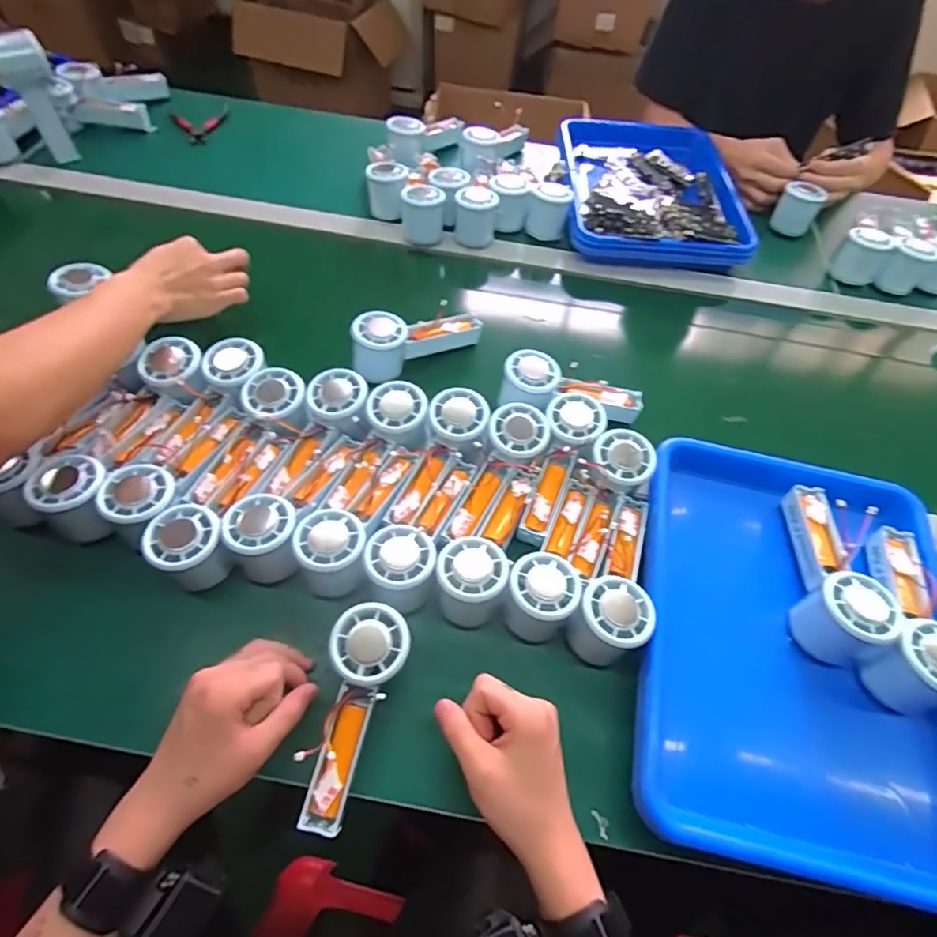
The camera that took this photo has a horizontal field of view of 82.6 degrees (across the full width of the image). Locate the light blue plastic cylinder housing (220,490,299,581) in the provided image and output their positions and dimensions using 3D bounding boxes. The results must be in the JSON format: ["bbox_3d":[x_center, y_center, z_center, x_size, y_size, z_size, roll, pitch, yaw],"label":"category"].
[{"bbox_3d":[-0.172,0.059,0.452,0.052,0.055,0.059,-20,60,-17],"label":"light blue plastic cylinder housing"}]

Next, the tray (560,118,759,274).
[{"bbox_3d":[0.271,-0.431,0.816,0.250,0.057,0.328,3,56,-2],"label":"tray"}]

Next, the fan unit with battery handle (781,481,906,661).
[{"bbox_3d":[0.310,0.081,0.453,0.054,0.059,0.145,14,57,5],"label":"fan unit with battery handle"}]

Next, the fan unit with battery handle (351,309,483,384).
[{"bbox_3d":[-0.059,-0.153,0.605,0.154,0.059,0.048,-26,62,-19],"label":"fan unit with battery handle"}]

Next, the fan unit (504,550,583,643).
[{"bbox_3d":[0.059,0.108,0.446,0.054,0.058,0.058,2,56,-3],"label":"fan unit"}]

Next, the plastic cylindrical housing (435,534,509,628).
[{"bbox_3d":[0.002,0.094,0.446,0.055,0.053,0.057,2,56,-3],"label":"plastic cylindrical housing"}]

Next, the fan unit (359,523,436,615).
[{"bbox_3d":[-0.057,0.083,0.445,0.056,0.051,0.055,2,56,-3],"label":"fan unit"}]

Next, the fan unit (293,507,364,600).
[{"bbox_3d":[-0.114,0.071,0.450,0.052,0.053,0.057,2,56,-3],"label":"fan unit"}]

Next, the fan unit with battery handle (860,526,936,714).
[{"bbox_3d":[0.364,0.117,0.435,0.053,0.055,0.148,21,58,10],"label":"fan unit with battery handle"}]

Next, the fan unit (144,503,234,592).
[{"bbox_3d":[-0.229,0.065,0.442,0.051,0.052,0.052,2,56,-3],"label":"fan unit"}]

